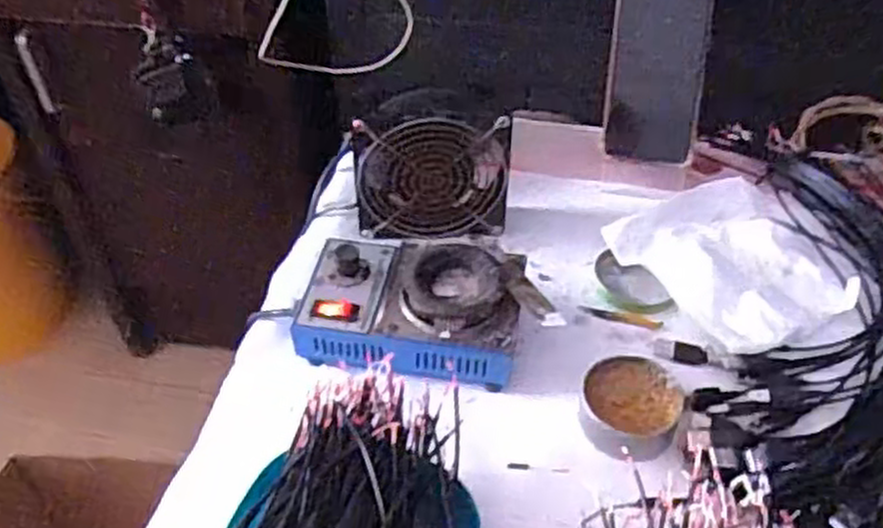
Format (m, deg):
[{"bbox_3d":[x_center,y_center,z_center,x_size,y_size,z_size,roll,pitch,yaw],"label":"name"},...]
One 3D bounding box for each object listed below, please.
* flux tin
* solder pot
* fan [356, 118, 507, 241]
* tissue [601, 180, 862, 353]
[{"bbox_3d":[0.120,0.093,0.513,0.062,0.025,0.064,0,46,0],"label":"flux tin"},{"bbox_3d":[-0.016,0.033,0.556,0.166,0.056,0.112,8,46,8],"label":"solder pot"},{"bbox_3d":[-0.009,-0.074,0.626,0.115,0.100,0.035,-5,36,-5],"label":"fan"},{"bbox_3d":[0.231,-0.009,0.607,0.152,0.028,0.146,-23,50,-21],"label":"tissue"}]

